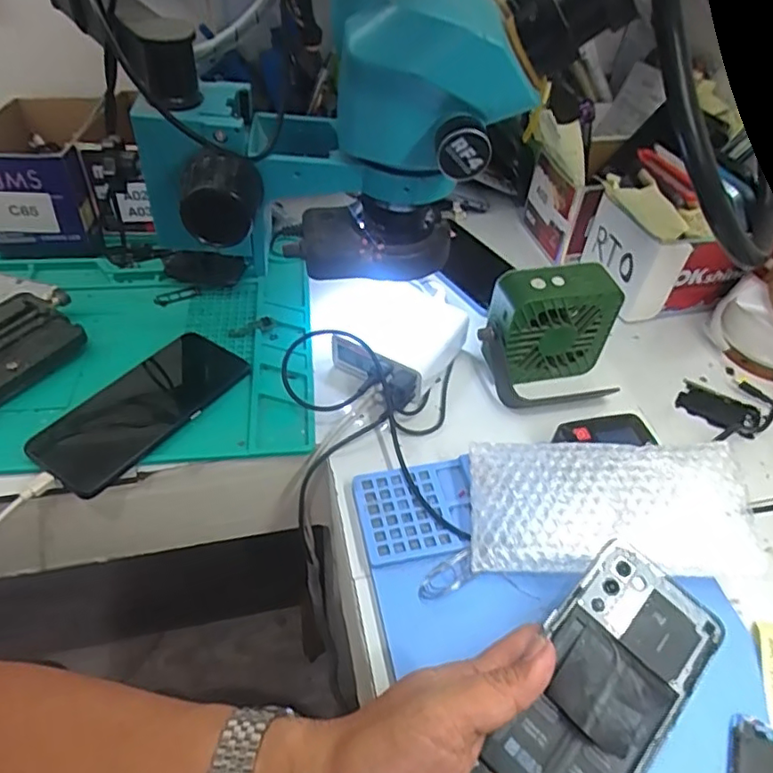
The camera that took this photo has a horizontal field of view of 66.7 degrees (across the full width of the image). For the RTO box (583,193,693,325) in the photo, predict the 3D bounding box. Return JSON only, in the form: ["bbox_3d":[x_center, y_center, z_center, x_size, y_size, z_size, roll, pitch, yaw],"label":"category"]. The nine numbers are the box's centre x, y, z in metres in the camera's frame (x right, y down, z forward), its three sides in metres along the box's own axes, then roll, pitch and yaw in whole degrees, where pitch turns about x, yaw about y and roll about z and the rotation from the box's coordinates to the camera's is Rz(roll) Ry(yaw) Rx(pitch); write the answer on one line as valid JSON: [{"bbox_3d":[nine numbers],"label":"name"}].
[{"bbox_3d":[0.236,-0.127,0.576,0.043,0.090,0.094,-10,48,-13],"label":"RTO box"}]

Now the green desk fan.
[{"bbox_3d":[0.133,-0.038,0.480,0.107,0.100,0.069,1,47,-3],"label":"green desk fan"}]

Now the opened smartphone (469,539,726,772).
[{"bbox_3d":[0.101,0.153,0.284,0.070,0.010,0.156,41,67,14],"label":"opened smartphone"}]

